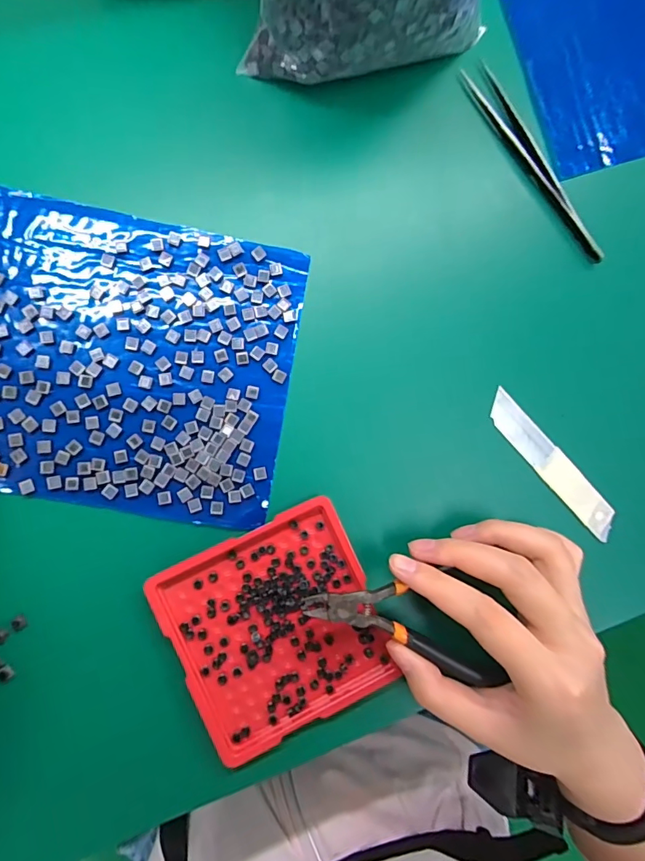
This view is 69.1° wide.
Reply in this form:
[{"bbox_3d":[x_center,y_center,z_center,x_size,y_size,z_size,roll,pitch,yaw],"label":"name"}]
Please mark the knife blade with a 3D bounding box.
[{"bbox_3d":[0.128,0.019,0.260,0.018,0.004,0.097,-42,92,4],"label":"knife blade"}]

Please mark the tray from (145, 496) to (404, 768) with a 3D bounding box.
[{"bbox_3d":[-0.022,0.100,0.236,0.098,0.008,0.100,-25,91,-7],"label":"tray"}]

